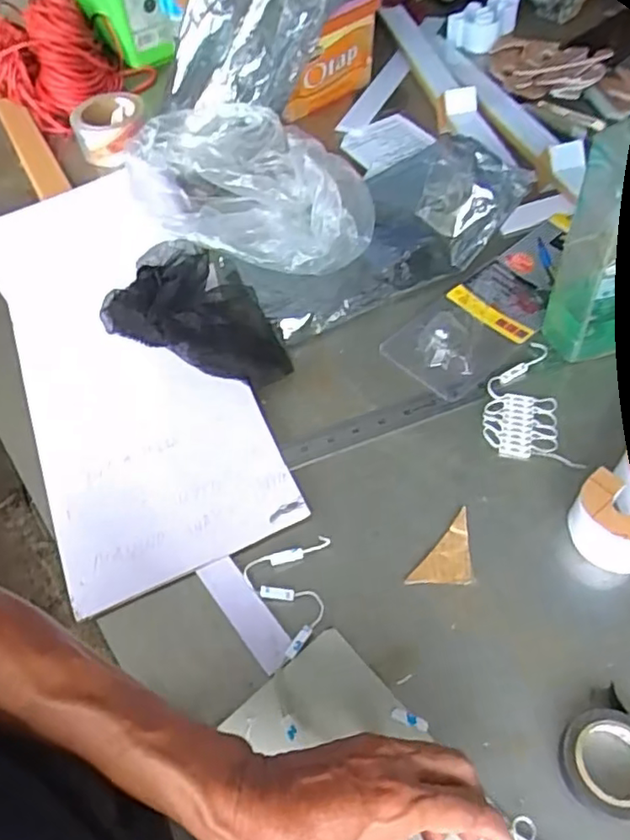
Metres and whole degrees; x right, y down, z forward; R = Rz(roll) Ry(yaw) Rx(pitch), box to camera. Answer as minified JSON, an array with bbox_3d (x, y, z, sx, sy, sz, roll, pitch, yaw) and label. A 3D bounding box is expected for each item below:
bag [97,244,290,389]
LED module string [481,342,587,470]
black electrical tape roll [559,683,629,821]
[{"bbox_3d":[-0.106,-0.114,0.651,0.194,0.059,0.138,19,58,18],"label":"bag"},{"bbox_3d":[0.187,-0.014,0.579,0.075,0.007,0.133,-5,54,2],"label":"LED module string"},{"bbox_3d":[0.187,0.215,0.406,0.062,0.019,0.069,-22,55,-10],"label":"black electrical tape roll"}]

